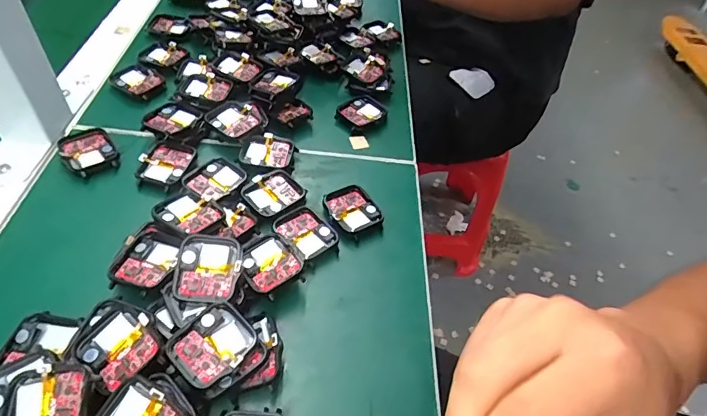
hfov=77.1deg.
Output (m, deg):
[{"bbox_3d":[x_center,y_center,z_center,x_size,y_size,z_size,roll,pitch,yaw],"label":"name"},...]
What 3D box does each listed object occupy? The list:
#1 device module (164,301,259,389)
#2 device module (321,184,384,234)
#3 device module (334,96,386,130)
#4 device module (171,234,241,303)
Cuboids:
[{"bbox_3d":[-0.078,0.078,0.249,0.036,0.014,0.043,40,56,24],"label":"device module"},{"bbox_3d":[-0.001,0.001,0.345,0.036,0.009,0.042,-24,57,-25],"label":"device module"},{"bbox_3d":[0.007,-0.093,0.432,0.040,0.009,0.045,35,54,20],"label":"device module"},{"bbox_3d":[-0.090,0.038,0.276,0.037,0.012,0.042,9,64,-7],"label":"device module"}]

